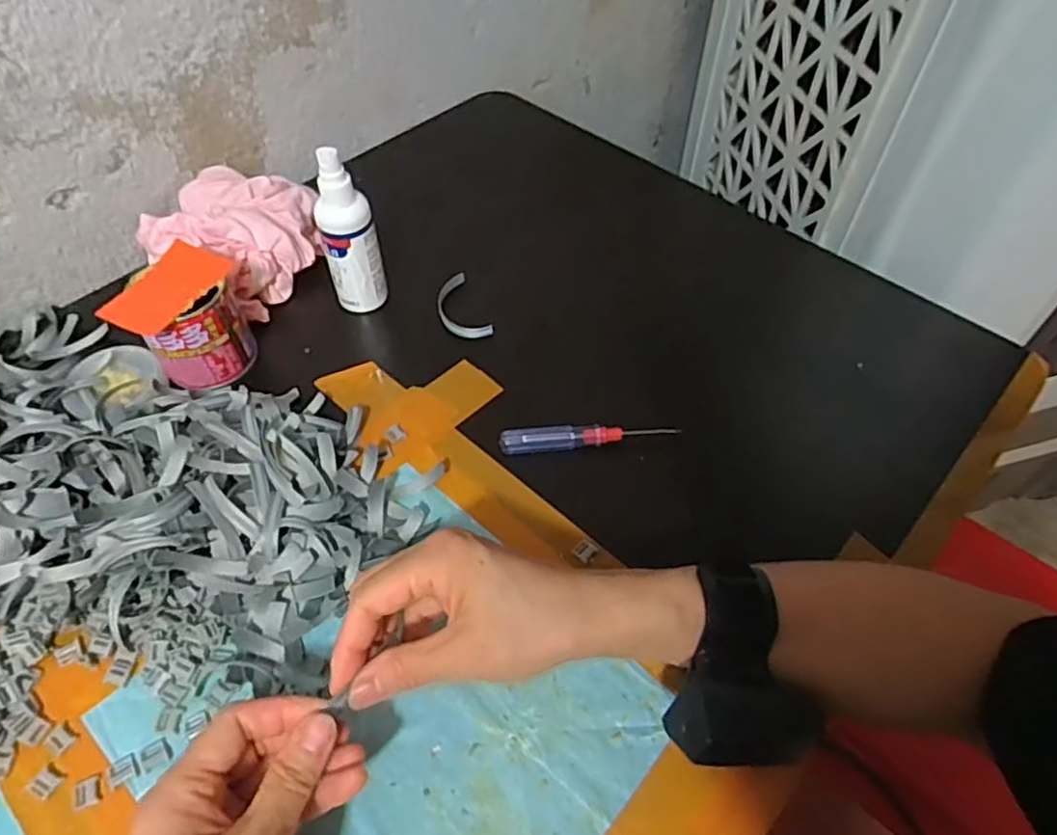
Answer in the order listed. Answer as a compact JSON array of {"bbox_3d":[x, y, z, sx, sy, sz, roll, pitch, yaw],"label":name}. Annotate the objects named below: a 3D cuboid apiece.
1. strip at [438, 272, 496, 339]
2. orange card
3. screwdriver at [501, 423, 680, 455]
[{"bbox_3d":[-0.055,-0.087,0.541,0.032,0.012,0.069,-19,55,-14],"label":"strip"},{"bbox_3d":[-0.241,-0.088,0.455,0.049,0.006,0.079,20,55,11],"label":"orange card"},{"bbox_3d":[0.040,0.013,0.462,0.118,0.012,0.013,-4,53,-2],"label":"screwdriver"}]

